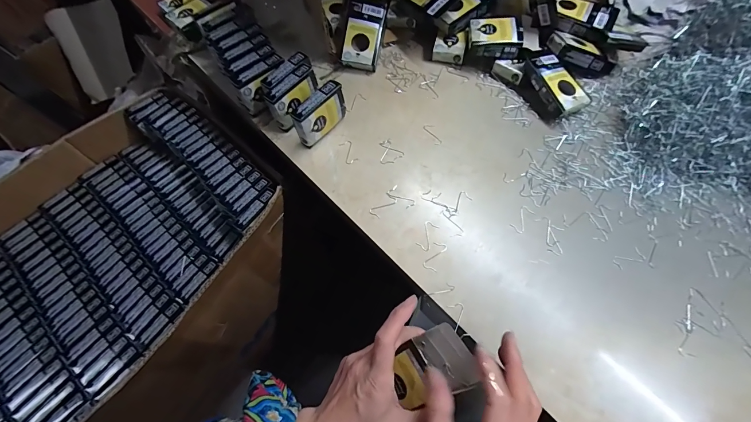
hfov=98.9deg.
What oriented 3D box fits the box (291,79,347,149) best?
[{"bbox_3d":[-0.071,-0.123,0.417,0.020,0.060,0.073,38,72,17],"label":"box"}]

